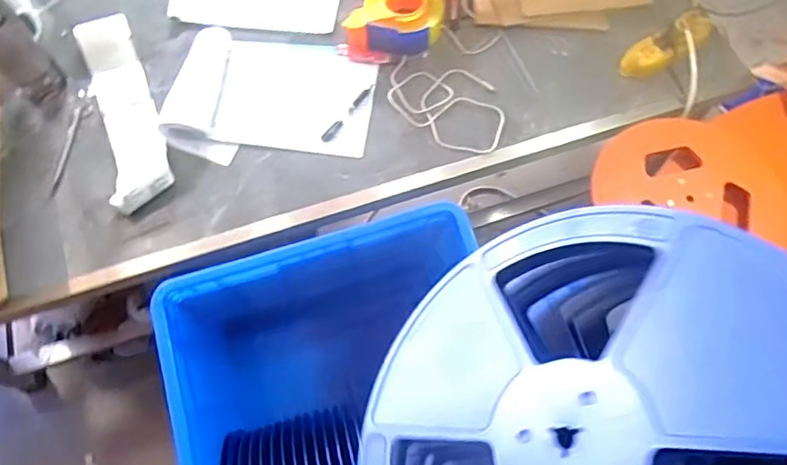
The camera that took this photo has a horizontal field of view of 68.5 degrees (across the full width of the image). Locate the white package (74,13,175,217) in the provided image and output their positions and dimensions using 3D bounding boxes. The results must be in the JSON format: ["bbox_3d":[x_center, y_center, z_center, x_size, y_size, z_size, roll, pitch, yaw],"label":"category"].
[{"bbox_3d":[-0.458,-0.215,0.980,0.093,0.028,0.394,-21,69,-9],"label":"white package"}]

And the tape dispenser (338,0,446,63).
[{"bbox_3d":[-0.001,-0.383,1.034,0.183,0.060,0.134,-4,67,-2],"label":"tape dispenser"}]

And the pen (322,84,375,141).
[{"bbox_3d":[-0.075,-0.206,0.991,0.018,0.009,0.132,36,72,14],"label":"pen"}]

